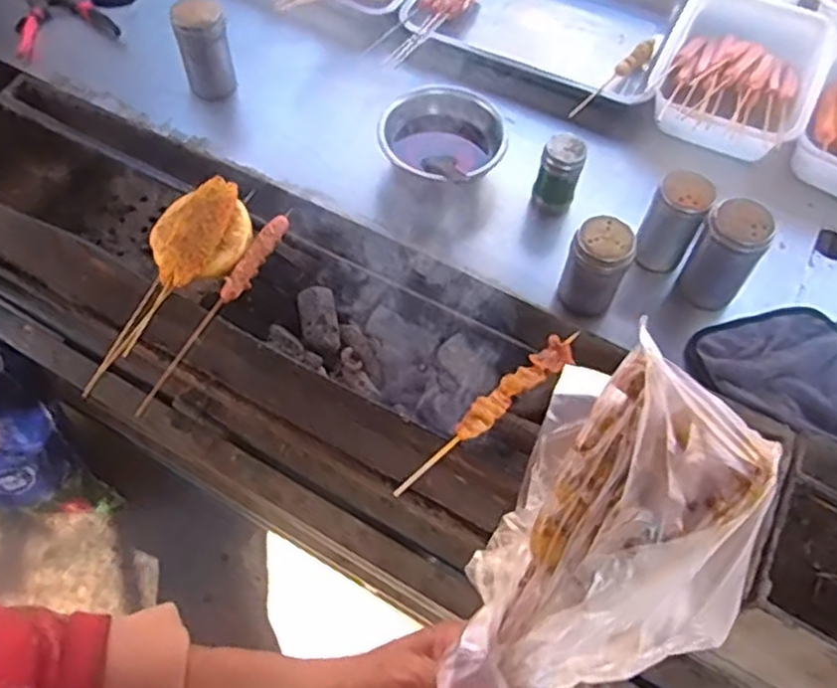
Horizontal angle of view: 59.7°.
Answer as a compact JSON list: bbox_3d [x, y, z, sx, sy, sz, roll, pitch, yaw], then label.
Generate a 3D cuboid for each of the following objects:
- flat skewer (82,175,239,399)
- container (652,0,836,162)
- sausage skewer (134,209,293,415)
[{"bbox_3d":[-0.293,-0.073,0.824,0.084,0.035,0.281,24,73,9],"label":"flat skewer"},{"bbox_3d":[0.426,-0.357,0.980,0.195,0.067,0.316,25,60,10],"label":"container"},{"bbox_3d":[-0.225,-0.038,0.815,0.023,0.021,0.276,31,76,13],"label":"sausage skewer"}]

